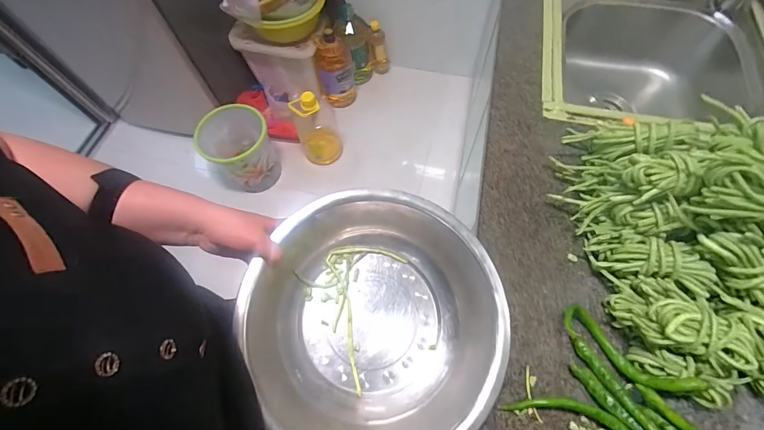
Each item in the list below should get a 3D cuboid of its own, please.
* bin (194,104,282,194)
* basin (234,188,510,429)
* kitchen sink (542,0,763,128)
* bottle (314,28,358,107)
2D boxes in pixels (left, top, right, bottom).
[{"bbox_3d":[-0.525,-0.244,1.275,0.226,0.267,0.255,-40,70,-14],"label":"bin"},{"bbox_3d":[-0.009,0.134,0.437,0.297,0.121,0.308,-1,66,2],"label":"basin"},{"bbox_3d":[0.557,-0.438,0.771,0.421,0.228,0.744,12,67,8],"label":"kitchen sink"},{"bbox_3d":[-0.195,-0.609,1.439,0.148,0.318,0.131,-7,66,0],"label":"bottle"}]

